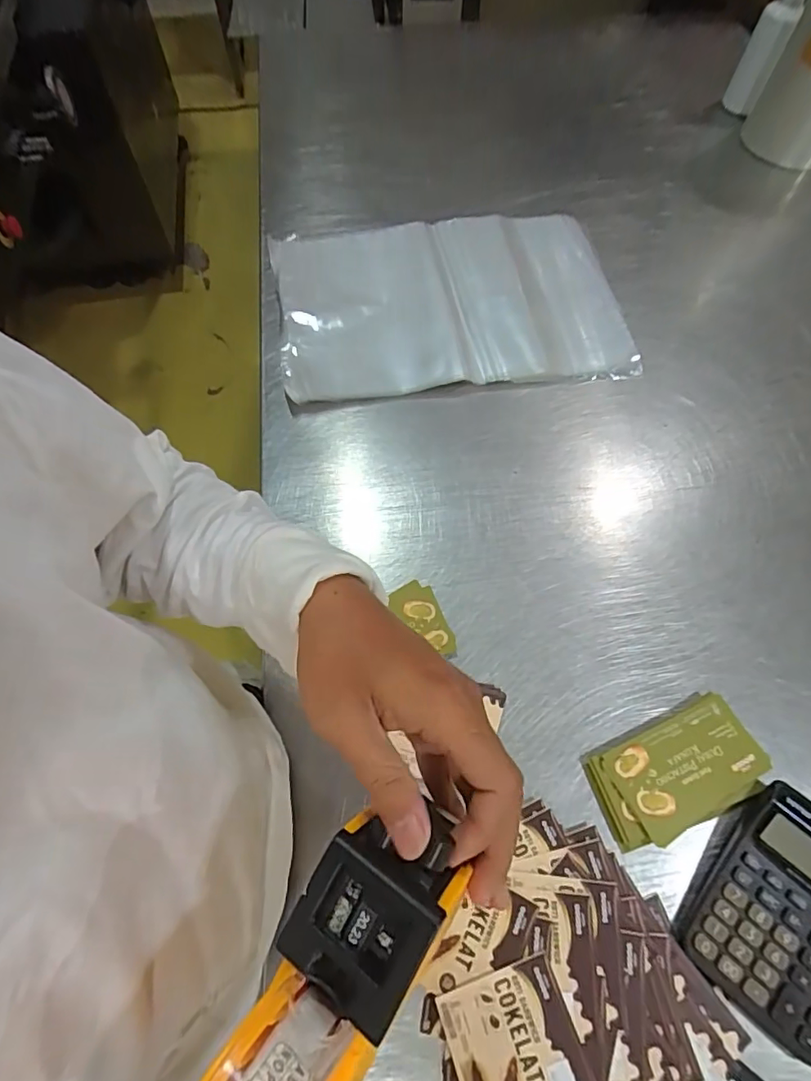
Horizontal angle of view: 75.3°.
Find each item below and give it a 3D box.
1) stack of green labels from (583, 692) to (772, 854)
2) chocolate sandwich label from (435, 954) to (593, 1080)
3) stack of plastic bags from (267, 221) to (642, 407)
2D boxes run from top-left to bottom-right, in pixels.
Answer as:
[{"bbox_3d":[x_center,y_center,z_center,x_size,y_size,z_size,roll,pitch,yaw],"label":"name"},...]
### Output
[{"bbox_3d":[0.242,0.206,0.469,0.150,0.022,0.083,-23,66,-10],"label":"stack of green labels"},{"bbox_3d":[0.080,0.372,0.377,0.089,0.004,0.097,-21,59,-2],"label":"chocolate sandwich label"},{"bbox_3d":[0.055,-0.338,0.726,0.456,0.023,0.308,-6,64,-2],"label":"stack of plastic bags"}]

